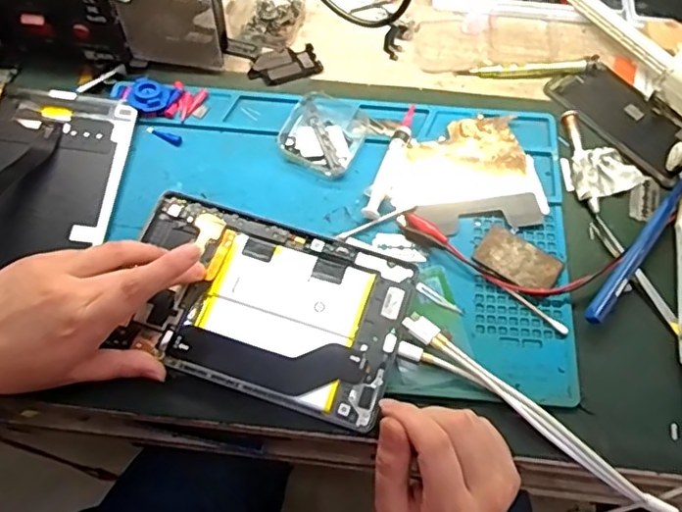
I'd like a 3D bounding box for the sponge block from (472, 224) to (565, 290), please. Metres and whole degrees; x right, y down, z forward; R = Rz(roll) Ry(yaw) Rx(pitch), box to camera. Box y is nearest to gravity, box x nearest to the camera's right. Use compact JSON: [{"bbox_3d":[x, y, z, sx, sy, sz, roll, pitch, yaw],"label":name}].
[{"bbox_3d":[0.134,0.004,0.459,0.060,0.004,0.038,34,68,14],"label":"sponge block"}]

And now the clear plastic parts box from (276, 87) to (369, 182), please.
[{"bbox_3d":[-0.012,-0.103,0.505,0.062,0.018,0.071,28,67,12],"label":"clear plastic parts box"}]

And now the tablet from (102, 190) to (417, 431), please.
[{"bbox_3d":[-0.057,0.033,0.437,0.199,0.007,0.127,16,65,7],"label":"tablet"}]

